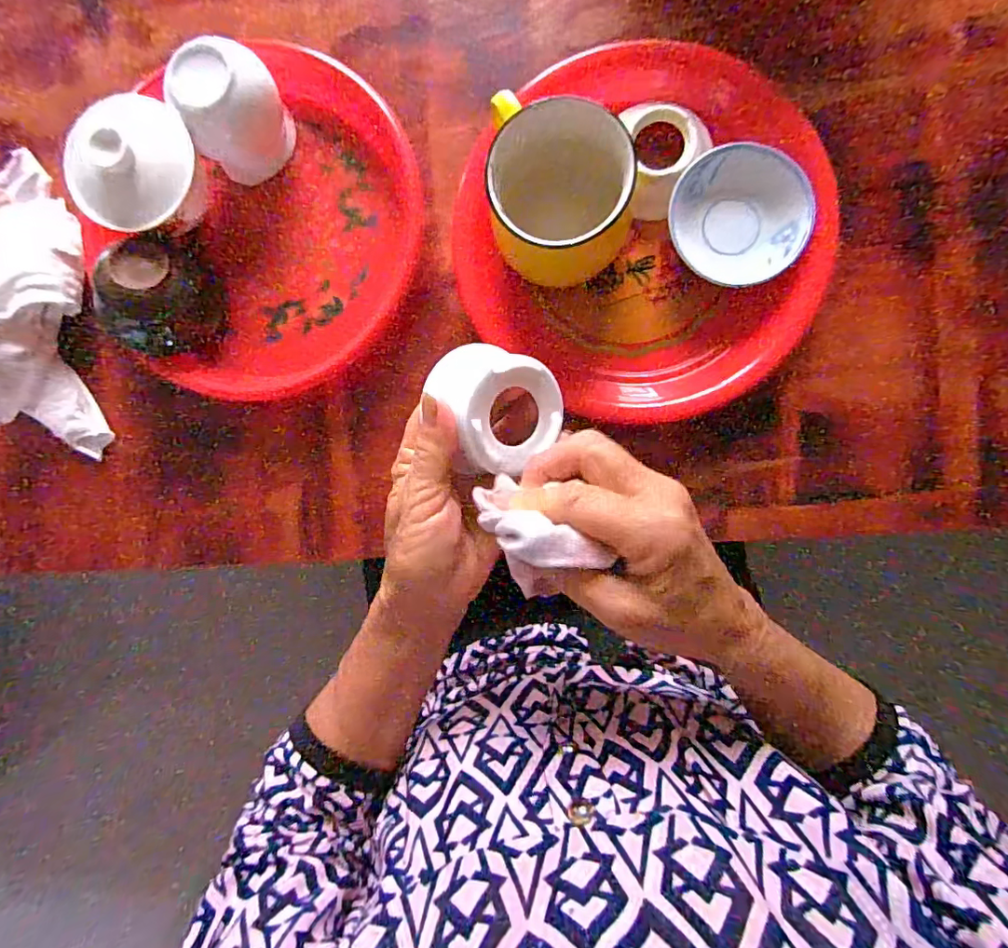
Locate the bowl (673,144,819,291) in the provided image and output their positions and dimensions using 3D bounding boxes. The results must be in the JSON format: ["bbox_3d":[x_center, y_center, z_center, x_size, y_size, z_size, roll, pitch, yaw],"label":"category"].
[{"bbox_3d":[0.163,-0.177,0.372,0.091,0.018,0.090,0,92,5],"label":"bowl"}]

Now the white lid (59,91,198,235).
[{"bbox_3d":[-0.248,-0.206,0.347,0.077,0.026,0.086,30,94,3],"label":"white lid"}]

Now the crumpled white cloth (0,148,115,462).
[{"bbox_3d":[-0.364,-0.129,0.404,0.071,0.052,0.230,-5,92,5],"label":"crumpled white cloth"}]

